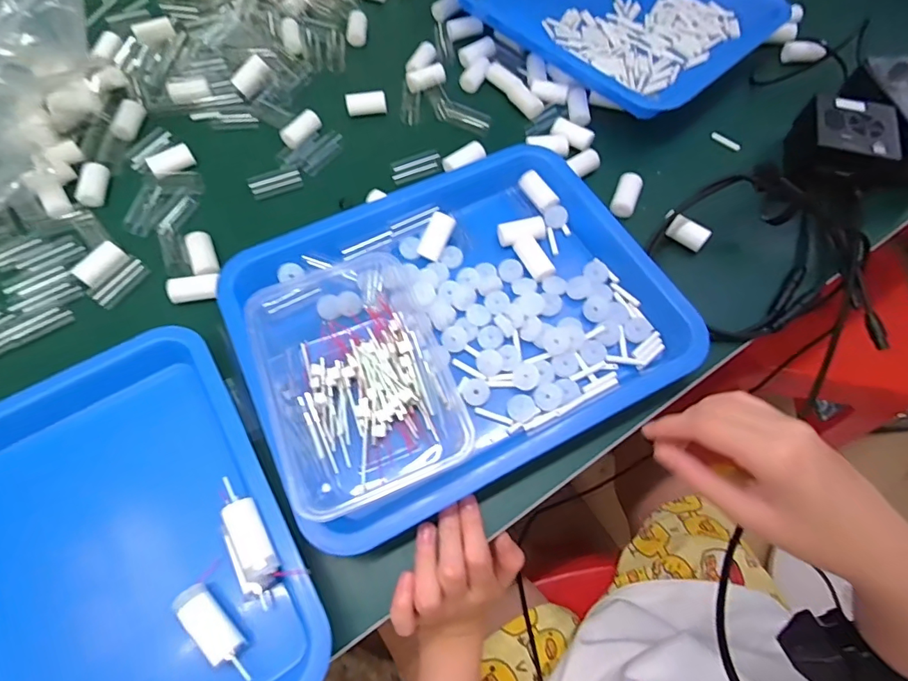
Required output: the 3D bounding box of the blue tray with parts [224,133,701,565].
[{"bbox_3d":[-0.002,-0.025,0.388,0.326,0.032,0.269,-26,69,-13],"label":"blue tray with parts"}]

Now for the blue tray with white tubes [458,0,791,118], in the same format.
[{"bbox_3d":[0.183,-0.411,0.563,0.277,0.037,0.356,-41,71,-18],"label":"blue tray with white tubes"}]

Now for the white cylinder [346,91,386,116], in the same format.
[{"bbox_3d":[-0.094,-0.257,0.512,0.041,0.015,0.024,-5,66,-4],"label":"white cylinder"}]

